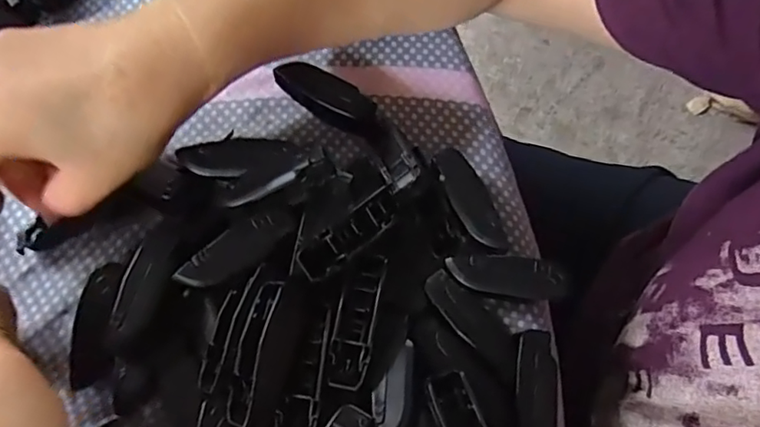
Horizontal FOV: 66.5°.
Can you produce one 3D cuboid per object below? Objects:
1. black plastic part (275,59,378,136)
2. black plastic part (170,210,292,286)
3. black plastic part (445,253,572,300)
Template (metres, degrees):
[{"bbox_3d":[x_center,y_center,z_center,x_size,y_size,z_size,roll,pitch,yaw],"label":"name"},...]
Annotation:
[{"bbox_3d":[-0.028,-0.060,0.293,0.058,0.017,0.019,30,75,10],"label":"black plastic part"},{"bbox_3d":[-0.060,0.015,0.245,0.051,0.004,0.016,-39,75,-11],"label":"black plastic part"},{"bbox_3d":[0.057,0.027,0.257,0.053,0.004,0.017,9,72,4],"label":"black plastic part"}]

